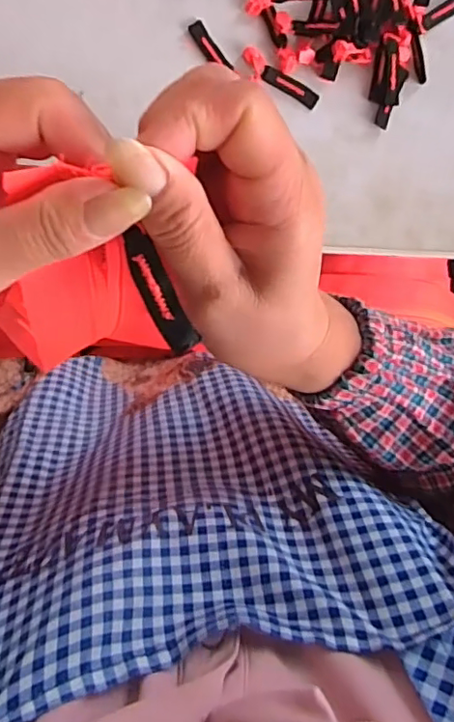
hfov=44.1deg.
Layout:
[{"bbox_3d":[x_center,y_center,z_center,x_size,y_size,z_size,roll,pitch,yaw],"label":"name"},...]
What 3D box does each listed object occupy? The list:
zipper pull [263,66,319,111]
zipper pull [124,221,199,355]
[{"bbox_3d":[0.049,-0.212,0.431,0.047,0.004,0.013,26,96,-8],"label":"zipper pull"},{"bbox_3d":[-0.024,-0.024,0.194,0.011,0.004,0.045,-25,93,-1],"label":"zipper pull"}]

